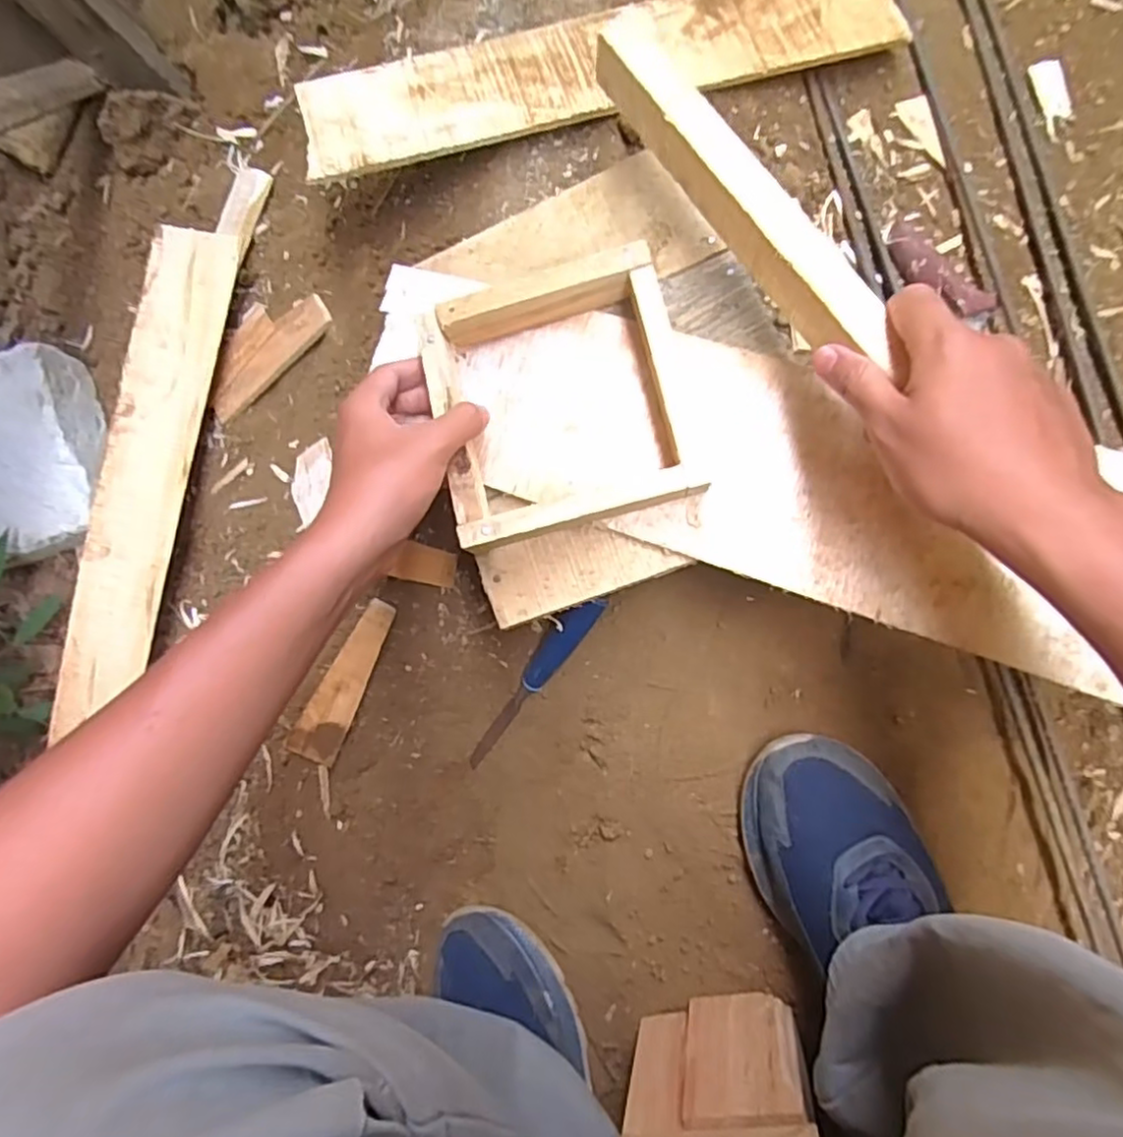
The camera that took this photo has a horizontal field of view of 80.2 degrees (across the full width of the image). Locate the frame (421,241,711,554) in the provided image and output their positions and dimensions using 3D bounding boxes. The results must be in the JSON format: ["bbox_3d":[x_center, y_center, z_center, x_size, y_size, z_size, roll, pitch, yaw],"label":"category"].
[{"bbox_3d":[-0.002,-0.100,0.412,0.148,0.039,0.153,-15,82,6],"label":"frame"}]

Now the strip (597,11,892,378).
[{"bbox_3d":[0.099,-0.205,0.366,0.029,0.029,0.238,-34,80,3],"label":"strip"}]

